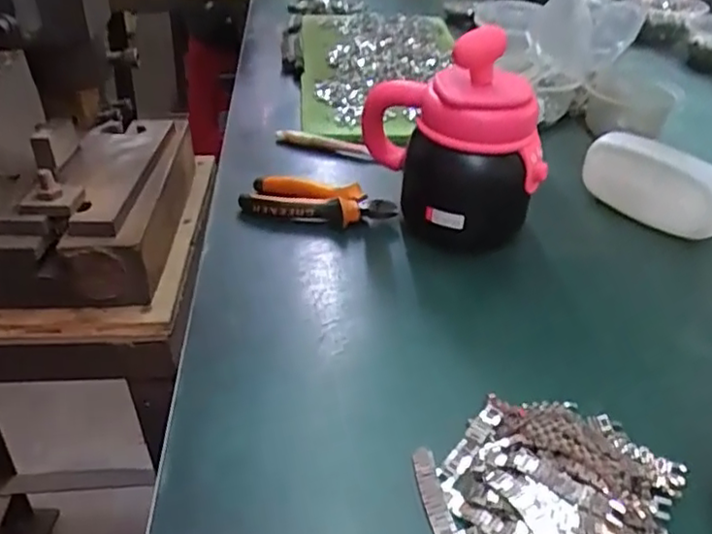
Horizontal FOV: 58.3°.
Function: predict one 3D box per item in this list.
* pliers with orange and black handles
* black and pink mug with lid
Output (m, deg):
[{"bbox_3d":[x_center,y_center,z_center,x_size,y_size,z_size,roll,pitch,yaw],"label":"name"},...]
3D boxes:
[{"bbox_3d":[-0.037,-0.064,0.633,0.151,0.030,0.057,7,35,8],"label":"pliers with orange and black handles"},{"bbox_3d":[0.086,-0.118,0.585,0.090,0.179,0.153,-17,39,-24],"label":"black and pink mug with lid"}]

